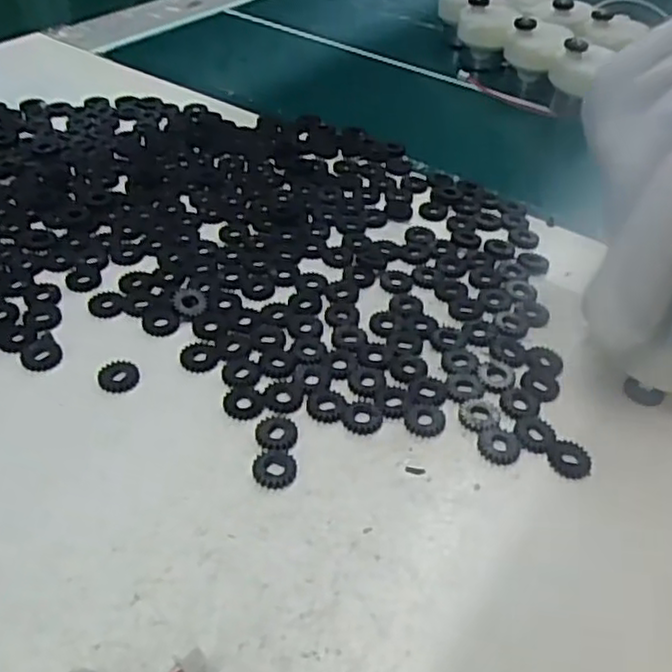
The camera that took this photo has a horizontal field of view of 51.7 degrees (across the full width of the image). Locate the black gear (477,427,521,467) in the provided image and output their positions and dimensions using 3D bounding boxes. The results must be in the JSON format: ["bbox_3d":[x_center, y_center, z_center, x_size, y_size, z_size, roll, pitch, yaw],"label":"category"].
[{"bbox_3d":[0.042,0.027,0.177,0.011,0.004,0.011,20,45,17],"label":"black gear"}]

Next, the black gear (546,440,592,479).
[{"bbox_3d":[0.059,0.031,0.176,0.011,0.004,0.011,2,42,-2],"label":"black gear"}]

